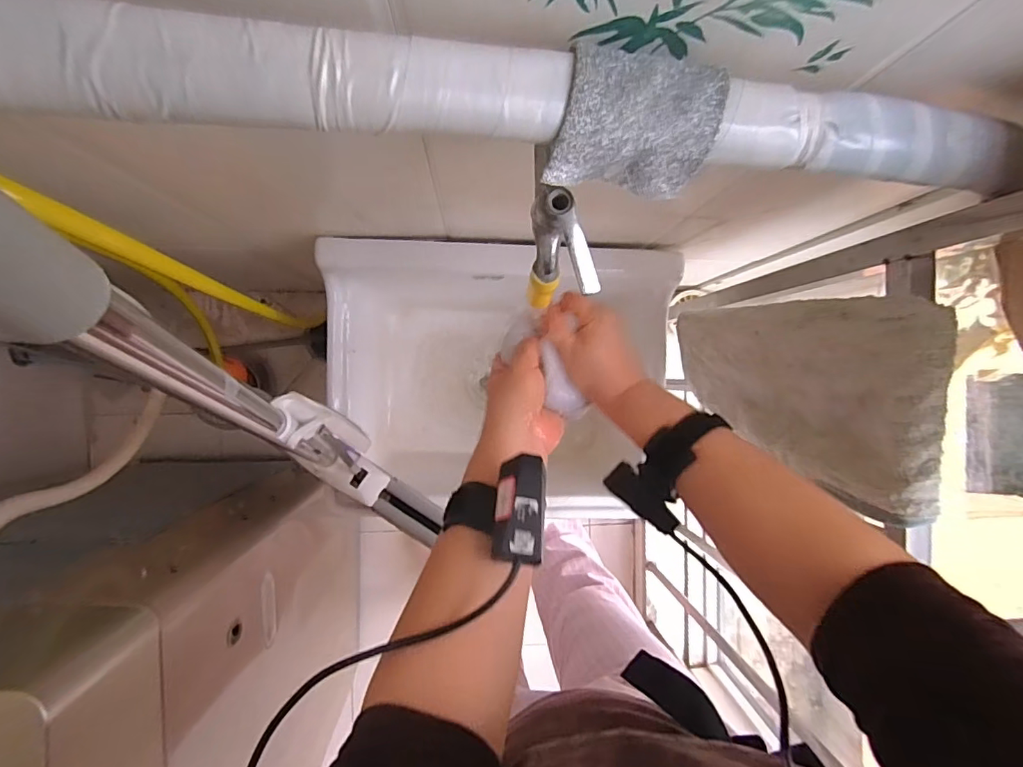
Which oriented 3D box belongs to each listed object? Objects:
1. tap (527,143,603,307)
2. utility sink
[{"bbox_3d":[0.035,-0.087,0.356,0.039,0.141,0.070,-4,65,-2],"label":"tap"},{"bbox_3d":[-0.046,-0.037,0.916,0.495,0.312,0.430,1,92,-2],"label":"utility sink"}]

